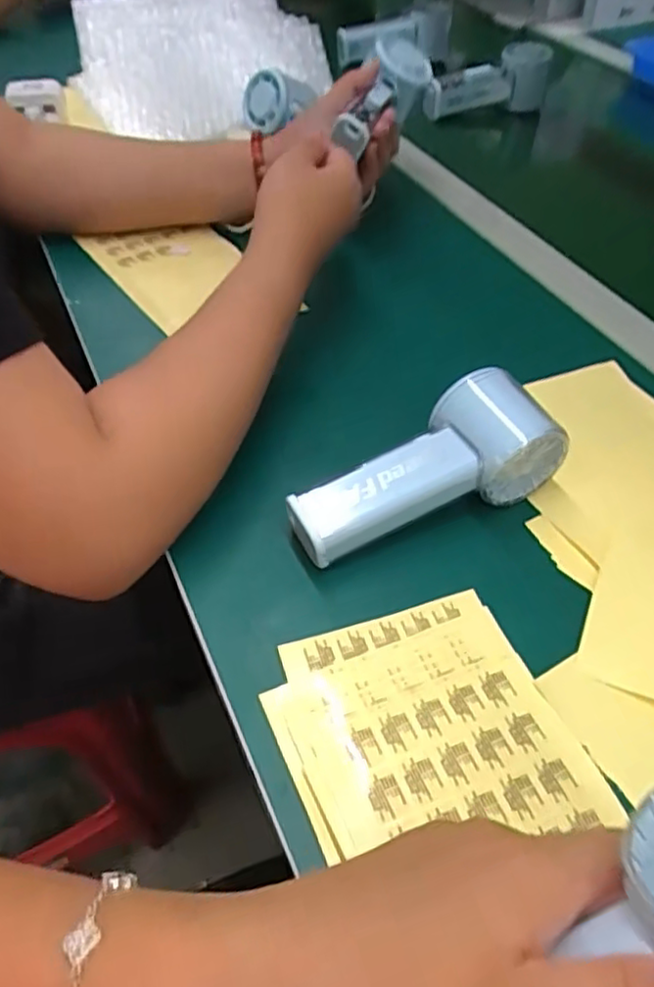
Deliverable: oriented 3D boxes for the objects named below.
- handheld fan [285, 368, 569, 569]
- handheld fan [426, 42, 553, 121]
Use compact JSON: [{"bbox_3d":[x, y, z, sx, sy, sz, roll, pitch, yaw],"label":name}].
[{"bbox_3d":[0.052,-0.016,0.363,0.150,0.057,0.056,-16,52,-16],"label":"handheld fan"},{"bbox_3d":[0.177,-0.460,0.755,0.151,0.056,0.038,-16,52,-16],"label":"handheld fan"}]

